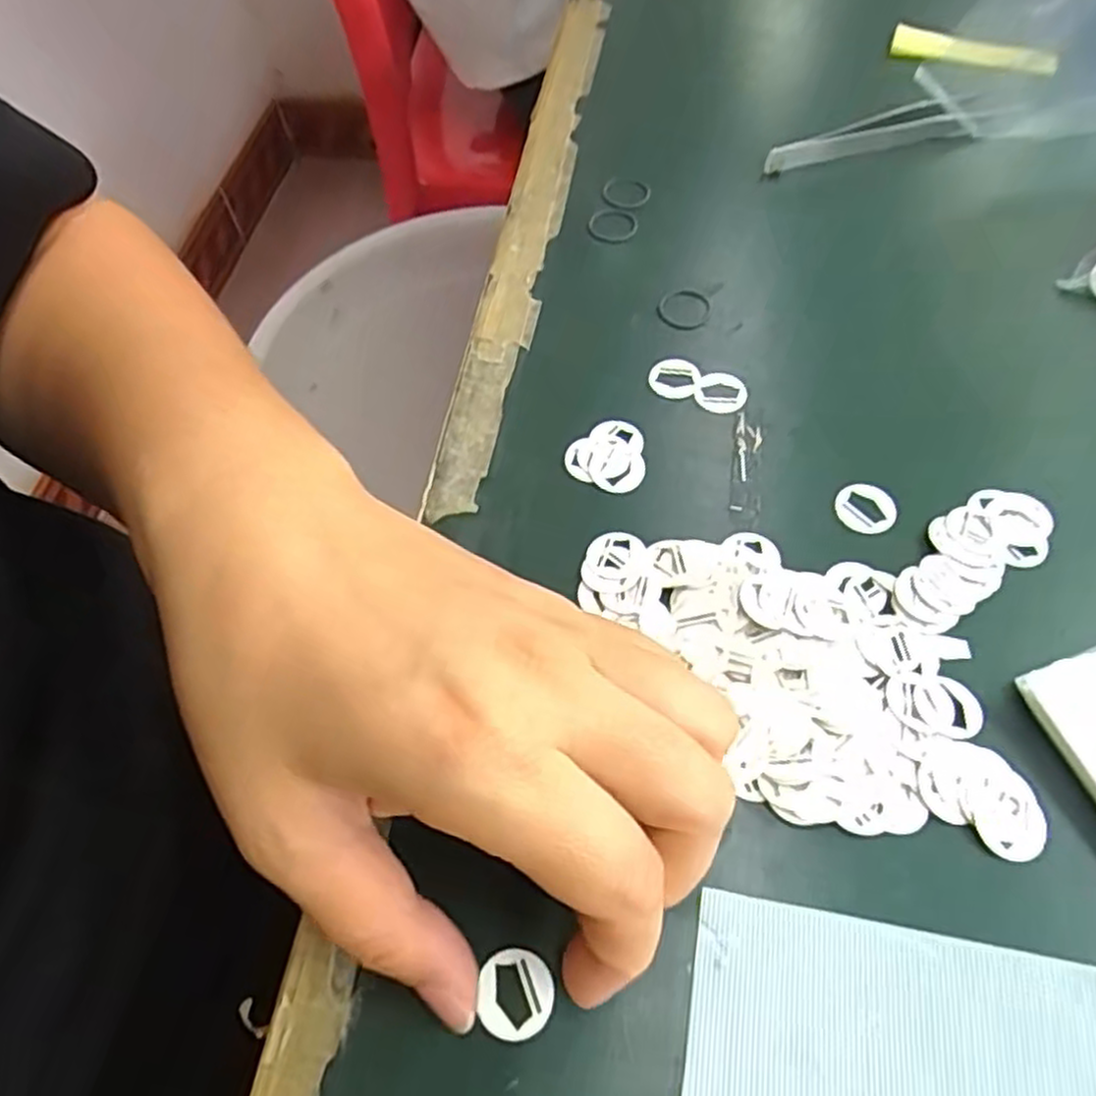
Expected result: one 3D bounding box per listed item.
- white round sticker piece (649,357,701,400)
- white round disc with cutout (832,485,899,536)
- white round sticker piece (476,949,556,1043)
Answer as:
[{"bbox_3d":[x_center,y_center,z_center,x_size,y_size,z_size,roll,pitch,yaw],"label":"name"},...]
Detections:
[{"bbox_3d":[0.046,-0.062,0.276,0.017,0.004,0.016,-1,58,2],"label":"white round sticker piece"},{"bbox_3d":[0.101,-0.013,0.245,0.018,0.004,0.018,-1,58,2],"label":"white round disc with cutout"},{"bbox_3d":[-0.007,0.104,0.178,0.017,0.004,0.018,-2,58,3],"label":"white round sticker piece"}]

